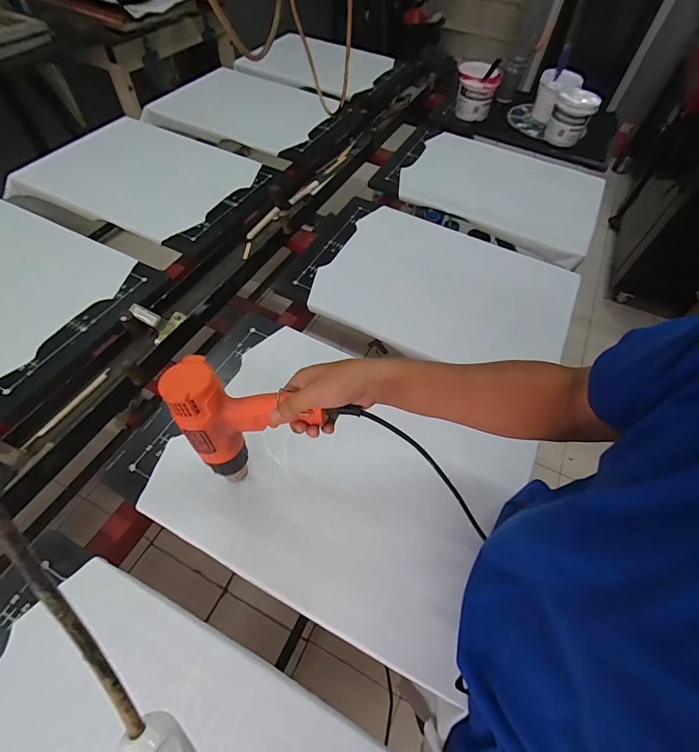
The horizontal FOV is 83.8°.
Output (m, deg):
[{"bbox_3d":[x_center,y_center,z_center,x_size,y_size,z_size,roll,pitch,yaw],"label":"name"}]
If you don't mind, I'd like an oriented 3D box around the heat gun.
[{"bbox_3d":[-0.110,0.084,0.497,0.208,0.203,0.073,16,56,9],"label":"heat gun"}]

